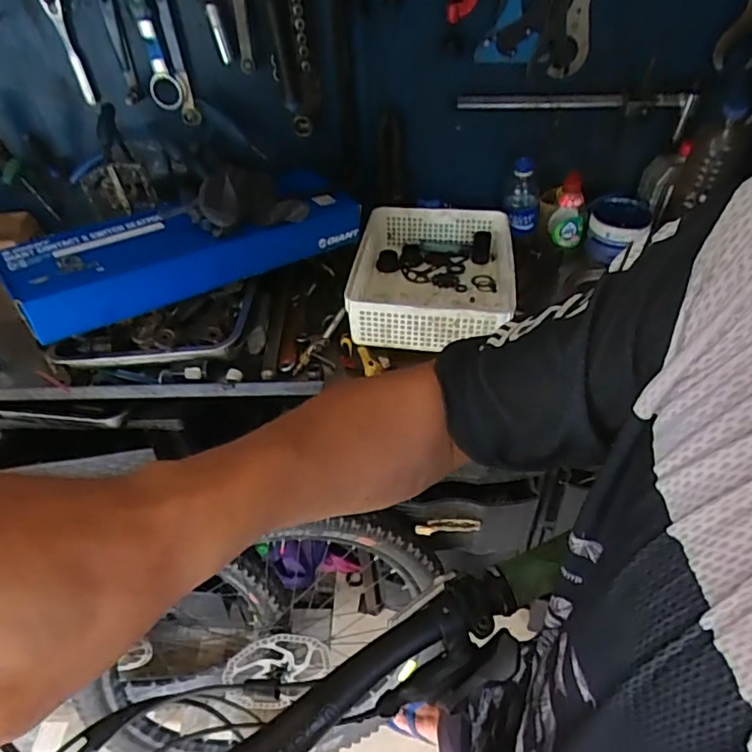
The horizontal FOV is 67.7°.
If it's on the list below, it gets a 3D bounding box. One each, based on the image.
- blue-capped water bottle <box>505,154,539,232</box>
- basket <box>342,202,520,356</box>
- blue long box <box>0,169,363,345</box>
[{"bbox_3d":[0.277,-0.332,1.046,0.064,0.144,0.059,4,45,7],"label":"blue-capped water bottle"},{"bbox_3d":[0.097,-0.166,0.955,0.262,0.102,0.332,3,45,7],"label":"basket"},{"bbox_3d":[-0.278,-0.211,0.879,0.531,0.094,0.168,-29,50,-24],"label":"blue long box"}]

